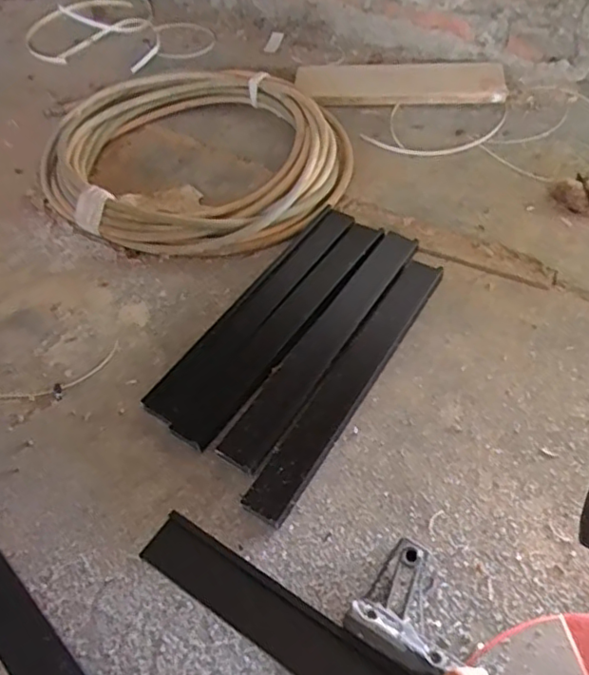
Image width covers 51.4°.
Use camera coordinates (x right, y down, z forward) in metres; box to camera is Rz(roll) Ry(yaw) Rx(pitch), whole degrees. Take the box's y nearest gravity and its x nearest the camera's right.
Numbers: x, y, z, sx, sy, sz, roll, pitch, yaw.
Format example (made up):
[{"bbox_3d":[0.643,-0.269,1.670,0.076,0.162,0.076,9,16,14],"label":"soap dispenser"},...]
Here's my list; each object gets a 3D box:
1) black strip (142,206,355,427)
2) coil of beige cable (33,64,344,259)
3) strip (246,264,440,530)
[{"bbox_3d":[-0.046,-0.043,0.784,0.050,0.011,0.388,27,59,24],"label":"black strip"},{"bbox_3d":[-0.146,-0.276,0.935,0.409,0.097,0.406,-2,51,2],"label":"coil of beige cable"},{"bbox_3d":[0.067,0.045,0.694,0.047,0.019,0.376,25,58,23],"label":"strip"}]

